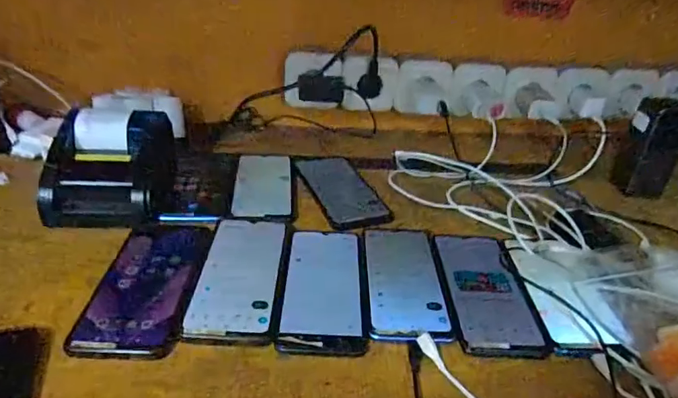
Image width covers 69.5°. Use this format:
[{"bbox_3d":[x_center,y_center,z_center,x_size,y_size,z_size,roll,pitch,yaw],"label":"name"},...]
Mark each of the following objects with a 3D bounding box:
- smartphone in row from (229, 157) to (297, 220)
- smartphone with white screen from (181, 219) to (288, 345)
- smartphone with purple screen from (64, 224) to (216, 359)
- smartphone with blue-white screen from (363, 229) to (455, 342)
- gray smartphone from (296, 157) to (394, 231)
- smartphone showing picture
[{"bbox_3d":[-0.093,-0.020,0.610,0.073,0.004,0.158,0,30,-8],"label":"smartphone in row"},{"bbox_3d":[-0.092,0.068,0.460,0.074,0.005,0.168,3,30,-3],"label":"smartphone with white screen"},{"bbox_3d":[-0.170,0.073,0.439,0.085,0.006,0.168,4,30,-2],"label":"smartphone with purple screen"},{"bbox_3d":[0.062,0.074,0.476,0.072,0.006,0.169,4,30,-1],"label":"smartphone with blue-white screen"},{"bbox_3d":[0.002,-0.013,0.625,0.077,0.008,0.173,-8,32,-21],"label":"gray smartphone"},{"bbox_3d":[0.138,0.083,0.470,0.078,0.006,0.163,4,30,-2],"label":"smartphone showing picture"}]

